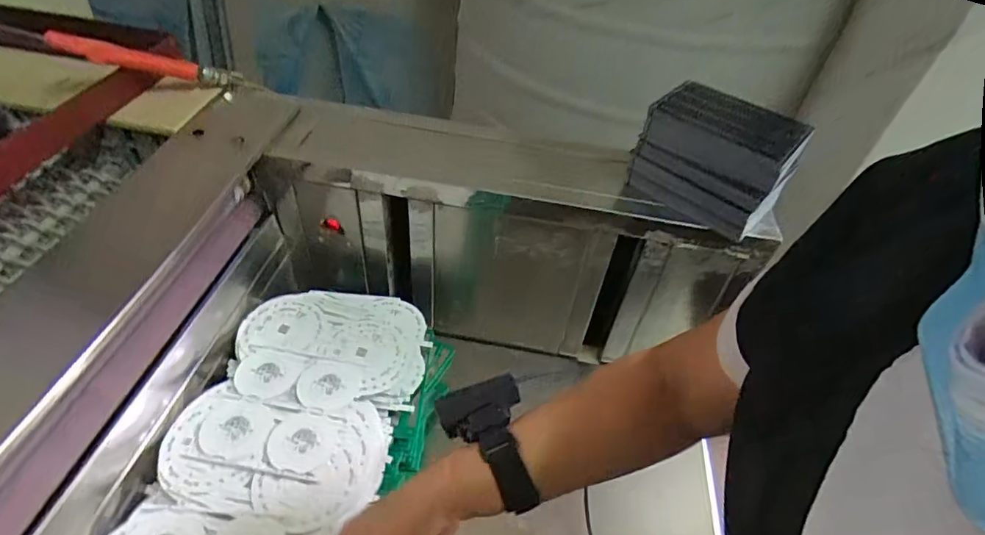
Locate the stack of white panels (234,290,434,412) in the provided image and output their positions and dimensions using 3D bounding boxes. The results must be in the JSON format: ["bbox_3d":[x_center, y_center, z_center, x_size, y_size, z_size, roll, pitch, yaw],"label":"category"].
[{"bbox_3d":[-0.188,0.097,0.624,0.205,0.045,0.171,9,44,1],"label":"stack of white panels"}]

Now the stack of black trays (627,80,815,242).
[{"bbox_3d":[0.241,-0.114,0.571,0.164,0.102,0.077,30,48,21],"label":"stack of black trays"}]

